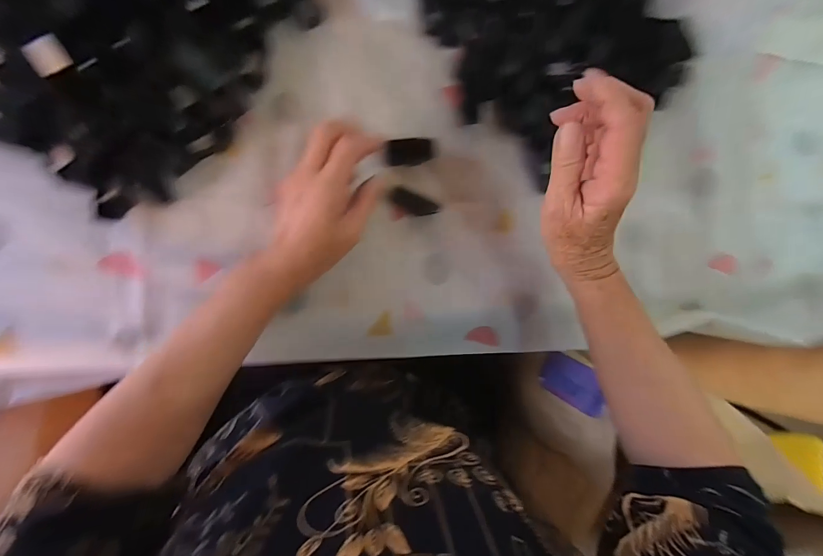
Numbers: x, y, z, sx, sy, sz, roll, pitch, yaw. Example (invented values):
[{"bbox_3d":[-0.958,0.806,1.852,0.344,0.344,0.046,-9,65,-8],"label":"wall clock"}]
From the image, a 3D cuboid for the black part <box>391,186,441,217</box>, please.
[{"bbox_3d":[0.003,-0.073,0.353,0.049,0.010,0.019,25,90,-10],"label":"black part"}]

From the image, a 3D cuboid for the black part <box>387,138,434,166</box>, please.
[{"bbox_3d":[-0.002,-0.122,0.351,0.047,0.018,0.022,-7,95,-8],"label":"black part"}]

